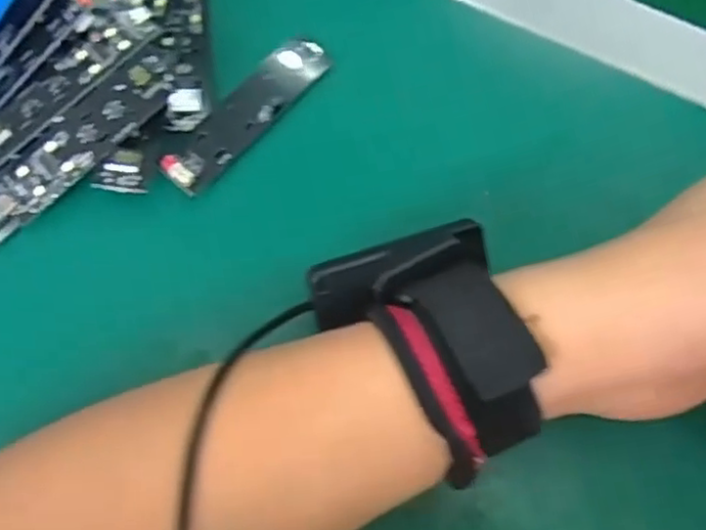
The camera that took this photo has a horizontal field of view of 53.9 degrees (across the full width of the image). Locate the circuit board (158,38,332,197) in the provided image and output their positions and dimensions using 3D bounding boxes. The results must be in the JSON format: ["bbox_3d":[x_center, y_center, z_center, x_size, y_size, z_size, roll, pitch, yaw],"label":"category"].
[{"bbox_3d":[-0.047,-0.069,0.313,0.025,0.009,0.092,36,74,14],"label":"circuit board"}]

